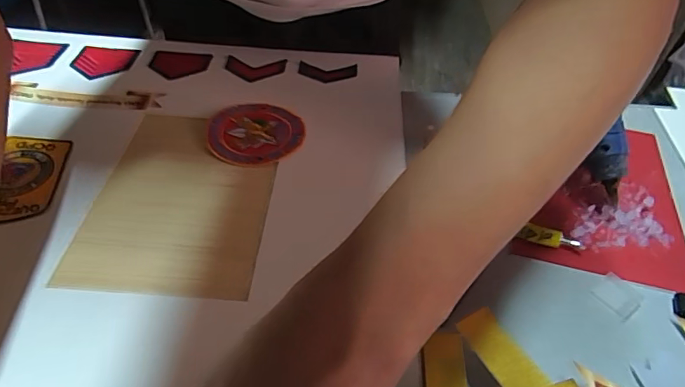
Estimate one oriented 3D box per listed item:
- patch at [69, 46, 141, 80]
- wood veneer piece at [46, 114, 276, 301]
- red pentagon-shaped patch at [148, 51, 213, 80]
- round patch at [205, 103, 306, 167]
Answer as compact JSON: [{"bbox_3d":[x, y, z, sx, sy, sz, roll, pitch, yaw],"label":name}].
[{"bbox_3d":[-0.264,-0.144,0.504,0.065,0.006,0.055,1,47,-4],"label":"patch"},{"bbox_3d":[-0.130,0.001,0.384,0.138,0.008,0.190,3,47,2],"label":"wood veneer piece"},{"bbox_3d":[-0.181,-0.143,0.514,0.064,0.005,0.052,0,47,-4],"label":"red pentagon-shaped patch"},{"bbox_3d":[-0.082,-0.057,0.434,0.084,0.006,0.088,1,49,-1],"label":"round patch"}]

